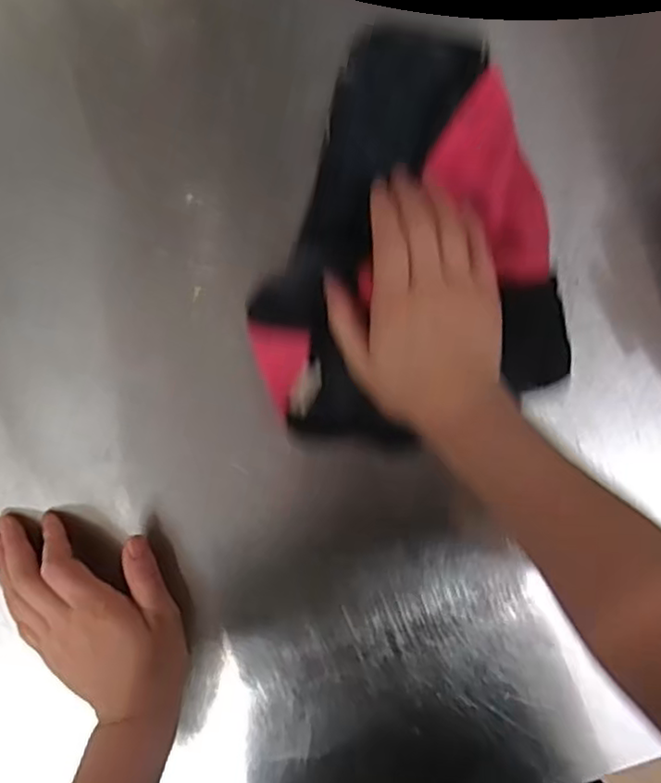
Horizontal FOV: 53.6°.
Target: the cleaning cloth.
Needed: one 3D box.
[{"bbox_3d":[0.036,-0.089,0.399,0.185,0.023,0.227,-14,97,1],"label":"cleaning cloth"}]

